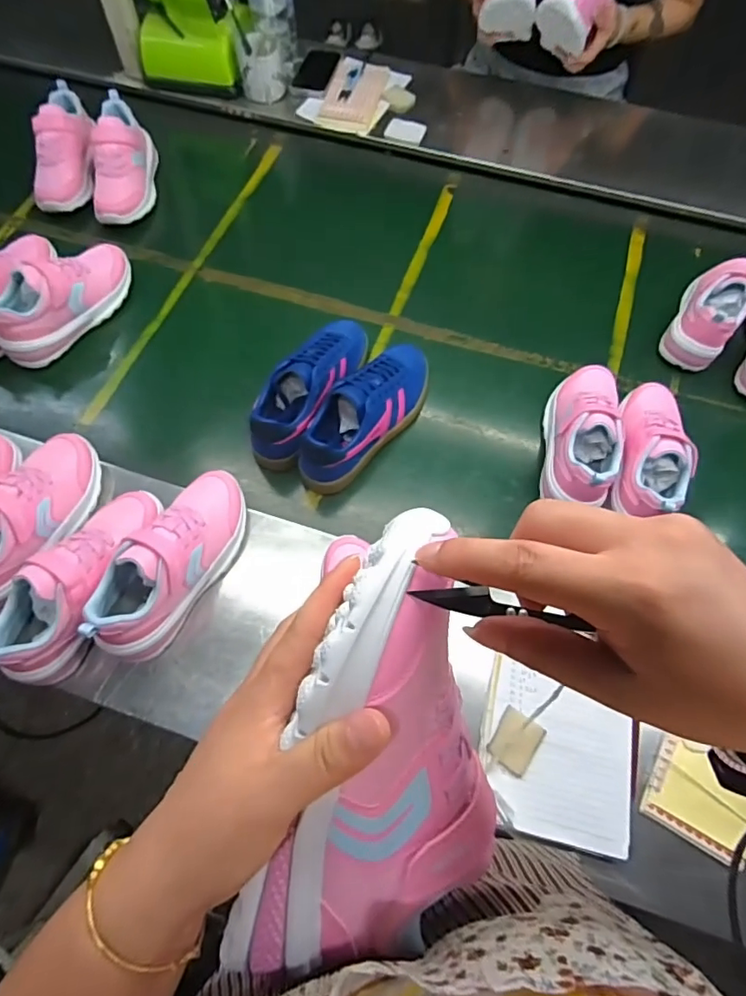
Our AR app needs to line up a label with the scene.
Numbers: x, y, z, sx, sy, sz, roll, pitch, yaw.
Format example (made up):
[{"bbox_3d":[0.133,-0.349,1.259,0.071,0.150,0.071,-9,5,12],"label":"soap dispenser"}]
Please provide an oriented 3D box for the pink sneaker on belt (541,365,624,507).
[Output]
[{"bbox_3d":[0.284,-0.088,0.701,0.088,0.095,0.211,10,67,3],"label":"pink sneaker on belt"}]

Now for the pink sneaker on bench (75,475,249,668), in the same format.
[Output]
[{"bbox_3d":[-0.224,0.063,0.588,0.085,0.087,0.228,28,69,10],"label":"pink sneaker on bench"}]

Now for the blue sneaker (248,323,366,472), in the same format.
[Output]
[{"bbox_3d":[-0.083,-0.160,0.732,0.078,0.088,0.246,28,70,10],"label":"blue sneaker"}]

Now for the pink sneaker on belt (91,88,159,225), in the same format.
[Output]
[{"bbox_3d":[-0.423,-0.568,0.912,0.083,0.095,0.221,0,67,-1],"label":"pink sneaker on belt"}]

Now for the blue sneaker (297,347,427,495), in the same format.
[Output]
[{"bbox_3d":[-0.004,-0.123,0.717,0.084,0.084,0.257,34,71,12],"label":"blue sneaker"}]

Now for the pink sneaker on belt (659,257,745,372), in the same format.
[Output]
[{"bbox_3d":[0.520,-0.297,0.806,0.078,0.101,0.206,31,70,11],"label":"pink sneaker on belt"}]

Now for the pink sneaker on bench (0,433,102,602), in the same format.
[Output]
[{"bbox_3d":[-0.400,0.016,0.615,0.083,0.102,0.219,24,56,8],"label":"pink sneaker on bench"}]

